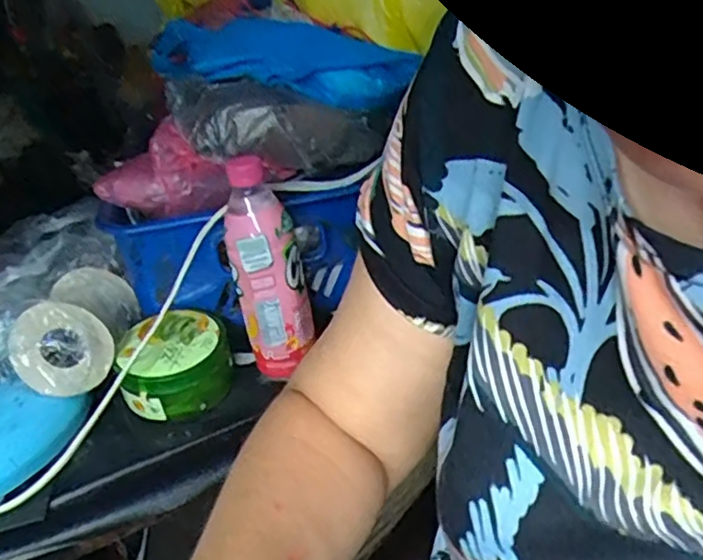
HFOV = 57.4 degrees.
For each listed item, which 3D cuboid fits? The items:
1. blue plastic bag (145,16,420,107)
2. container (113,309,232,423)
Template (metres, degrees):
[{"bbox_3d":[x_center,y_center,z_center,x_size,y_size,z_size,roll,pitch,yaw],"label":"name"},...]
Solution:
[{"bbox_3d":[-0.079,-0.221,0.657,0.244,0.080,0.147,18,36,40],"label":"blue plastic bag"},{"bbox_3d":[-0.165,0.080,0.608,0.097,0.075,0.094,-6,26,3],"label":"container"}]

